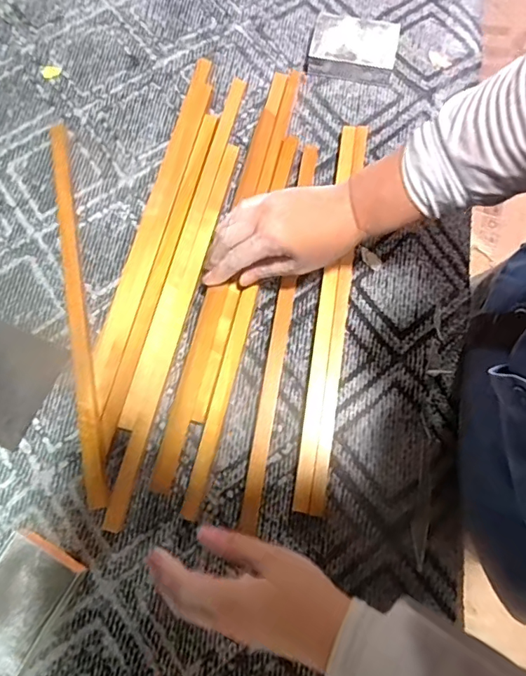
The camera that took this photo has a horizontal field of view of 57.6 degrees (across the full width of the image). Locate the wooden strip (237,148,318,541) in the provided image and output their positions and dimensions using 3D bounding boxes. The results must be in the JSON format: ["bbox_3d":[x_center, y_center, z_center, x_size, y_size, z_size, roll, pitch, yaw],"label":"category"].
[{"bbox_3d":[0.022,-0.022,0.492,0.017,0.011,0.410,9,75,2],"label":"wooden strip"}]

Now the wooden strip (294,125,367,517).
[{"bbox_3d":[0.073,-0.038,0.489,0.028,0.015,0.408,9,74,2],"label":"wooden strip"}]

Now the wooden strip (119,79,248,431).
[{"bbox_3d":[-0.078,-0.106,0.511,0.018,0.014,0.408,14,74,3],"label":"wooden strip"}]

